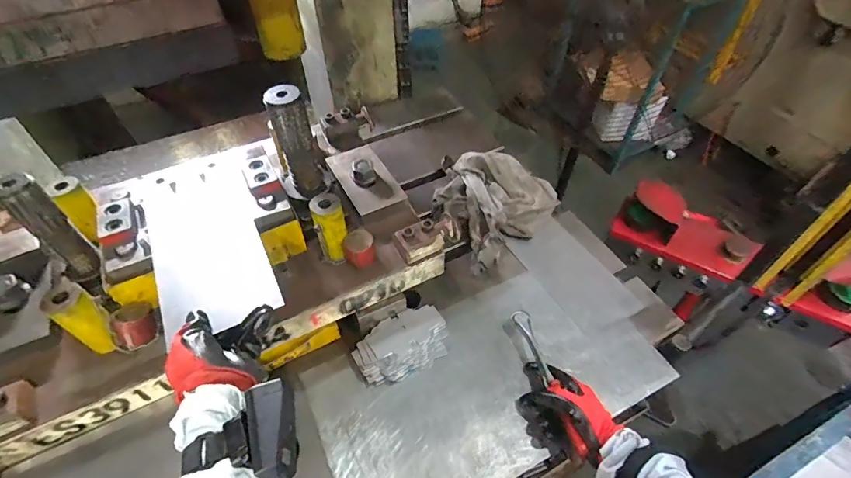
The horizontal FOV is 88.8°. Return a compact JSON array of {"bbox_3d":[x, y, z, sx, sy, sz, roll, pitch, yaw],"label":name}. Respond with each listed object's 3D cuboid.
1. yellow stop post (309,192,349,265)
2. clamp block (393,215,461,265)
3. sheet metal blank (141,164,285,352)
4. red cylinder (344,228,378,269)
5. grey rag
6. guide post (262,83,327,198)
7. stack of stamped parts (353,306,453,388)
[{"bbox_3d":[-0.128,-0.014,0.594,0.040,0.096,0.039,-13,49,-10],"label":"yellow stop post"},{"bbox_3d":[0.004,-0.003,0.615,0.091,0.044,0.048,-20,51,-16],"label":"clamp block"},{"bbox_3d":[-0.264,0.003,0.531,0.127,0.008,0.252,-22,54,-17],"label":"sheet metal blank"},{"bbox_3d":[-0.089,0.013,0.602,0.038,0.048,0.030,21,52,19],"label":"red cylinder"},{"bbox_3d":[0.119,-0.074,0.835,0.240,0.078,0.200,-34,56,-26],"label":"grey rag"},{"bbox_3d":[-0.173,-0.126,0.592,0.048,0.155,0.041,-15,50,-12],"label":"guide post"},{"bbox_3d":[-0.034,0.157,0.644,0.136,0.053,0.076,-24,52,-19],"label":"stack of stamped parts"}]

